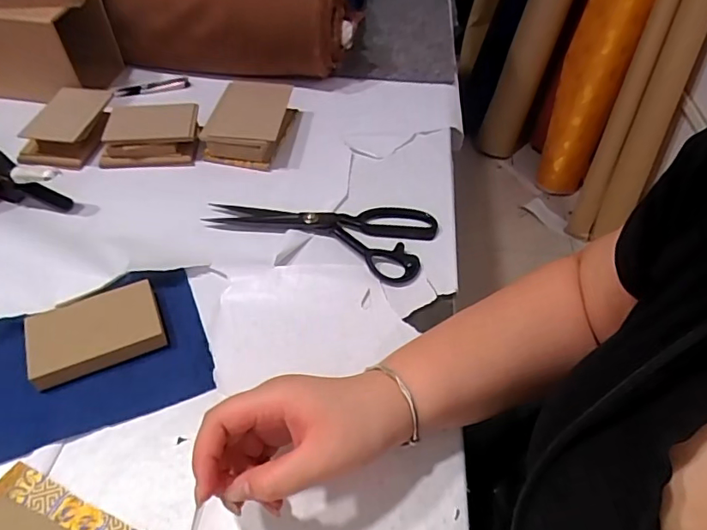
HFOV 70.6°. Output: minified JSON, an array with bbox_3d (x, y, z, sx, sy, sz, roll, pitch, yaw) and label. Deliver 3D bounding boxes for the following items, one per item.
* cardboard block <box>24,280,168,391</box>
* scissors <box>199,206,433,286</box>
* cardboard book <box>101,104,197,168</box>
[{"bbox_3d":[-0.224,0.057,0.435,0.104,0.021,0.068,-20,54,-18],"label":"cardboard block"},{"bbox_3d":[-0.033,-0.045,0.536,0.230,0.009,0.100,15,51,10],"label":"scissors"},{"bbox_3d":[-0.244,-0.160,0.607,0.110,0.036,0.091,-3,50,-4],"label":"cardboard book"}]

